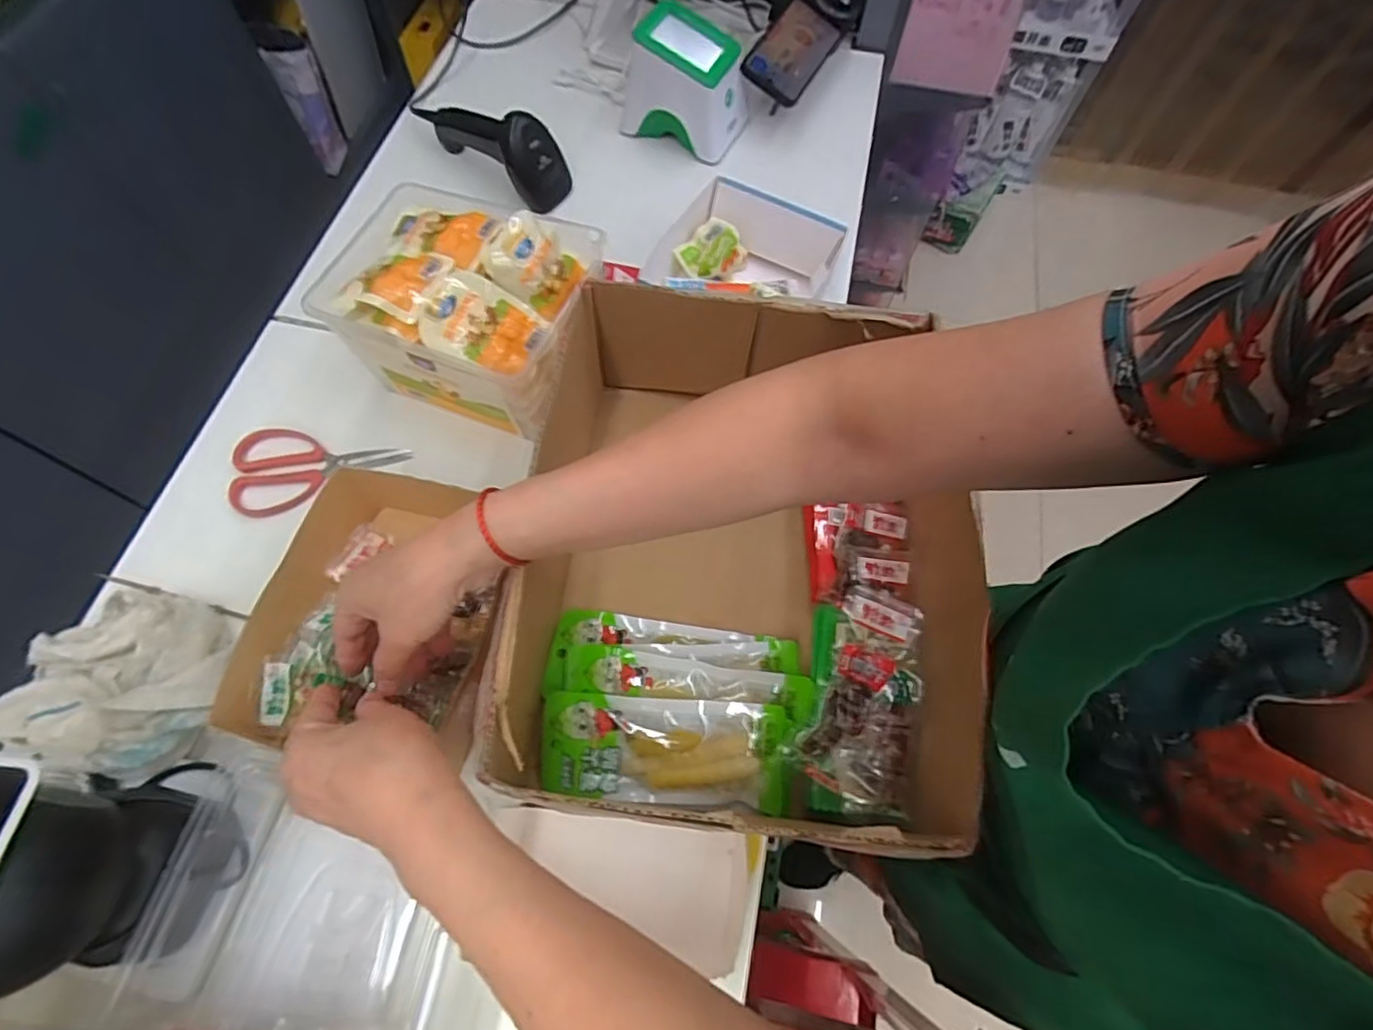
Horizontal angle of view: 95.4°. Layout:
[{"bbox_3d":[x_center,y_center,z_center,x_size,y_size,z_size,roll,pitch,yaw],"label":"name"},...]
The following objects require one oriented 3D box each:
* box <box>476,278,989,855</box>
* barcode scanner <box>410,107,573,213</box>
[{"bbox_3d":[0.037,0.028,0.466,0.308,0.155,0.362,5,66,0],"label":"box"},{"bbox_3d":[-0.226,-0.429,0.710,0.224,0.089,0.063,38,70,14],"label":"barcode scanner"}]

